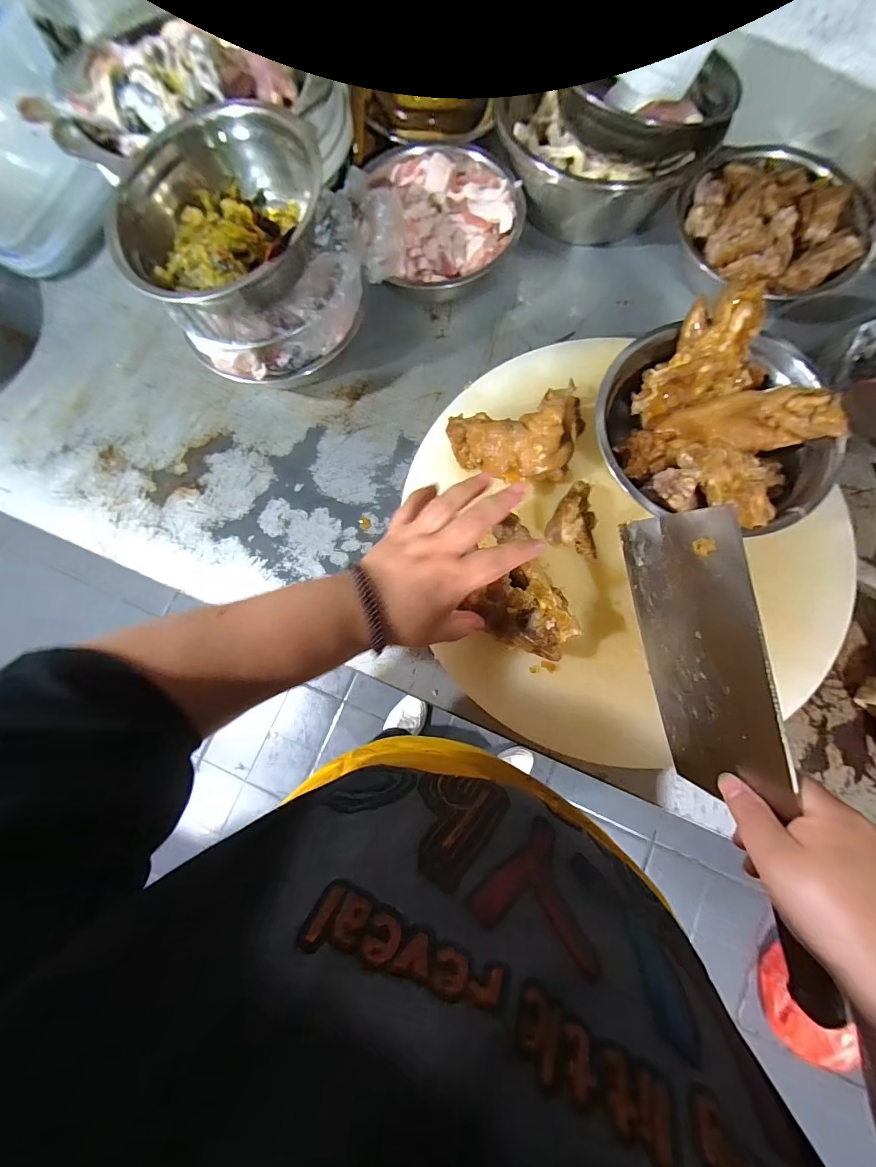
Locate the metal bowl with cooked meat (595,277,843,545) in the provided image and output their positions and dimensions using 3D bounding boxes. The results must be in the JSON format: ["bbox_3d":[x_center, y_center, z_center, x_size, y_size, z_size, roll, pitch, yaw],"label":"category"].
[{"bbox_3d":[0.244,-0.142,0.382,0.197,0.085,0.183,0,77,2],"label":"metal bowl with cooked meat"}]

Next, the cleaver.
[{"bbox_3d":[0.192,0.109,0.289,0.024,0.097,0.315,-15,91,0],"label":"cleaver"}]

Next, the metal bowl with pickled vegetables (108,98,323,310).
[{"bbox_3d":[-0.196,-0.331,0.382,0.186,0.067,0.150,-6,77,0],"label":"metal bowl with pickled vegetables"}]

